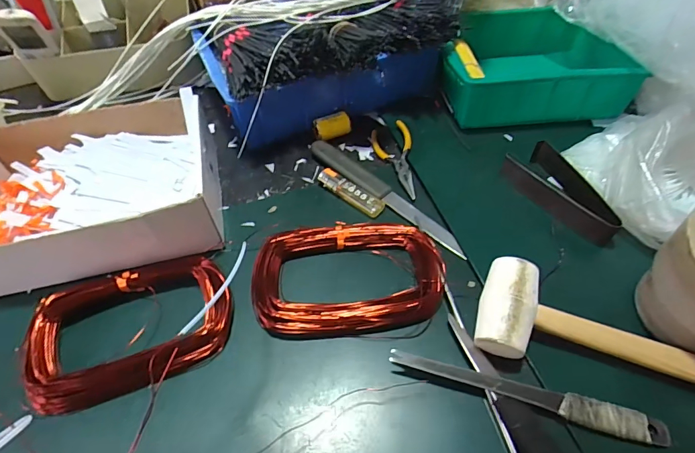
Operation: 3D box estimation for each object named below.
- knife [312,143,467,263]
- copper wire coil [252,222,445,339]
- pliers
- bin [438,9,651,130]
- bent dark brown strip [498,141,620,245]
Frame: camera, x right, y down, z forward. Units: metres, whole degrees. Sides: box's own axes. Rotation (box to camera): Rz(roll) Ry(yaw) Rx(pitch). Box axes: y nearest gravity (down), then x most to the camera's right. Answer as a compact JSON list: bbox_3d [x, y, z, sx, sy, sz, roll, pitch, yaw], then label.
[{"bbox_3d":[0.039,-0.038,0.473,0.227,0.009,0.026,37,62,25],"label":"knife"},{"bbox_3d":[0.001,0.046,0.398,0.179,0.025,0.108,-4,53,-1],"label":"copper wire coil"},{"bbox_3d":[0.056,-0.084,0.504,0.047,0.012,0.123,-1,53,1],"label":"pliers"},{"bbox_3d":[0.242,-0.226,0.564,0.238,0.073,0.169,-4,53,-2],"label":"bin"},{"bbox_3d":[0.232,-0.035,0.452,0.072,0.033,0.134,-21,56,-14],"label":"bent dark brown strip"}]

